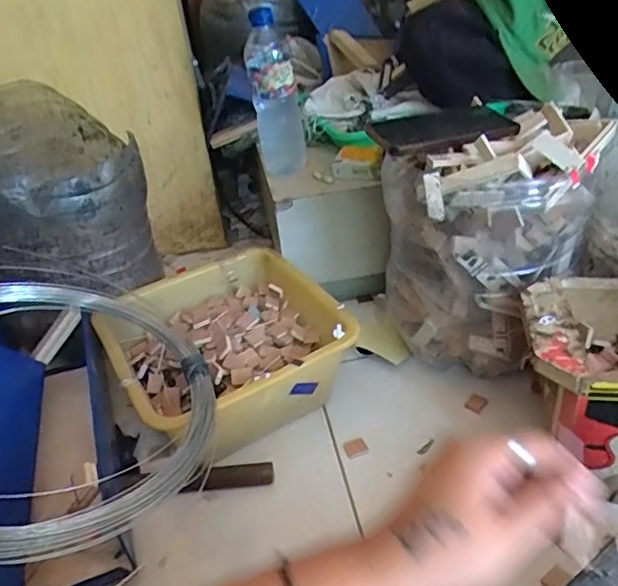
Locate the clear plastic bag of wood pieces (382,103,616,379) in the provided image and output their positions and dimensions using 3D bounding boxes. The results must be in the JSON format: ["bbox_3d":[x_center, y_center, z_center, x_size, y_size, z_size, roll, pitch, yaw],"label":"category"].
[{"bbox_3d":[0.226,-0.055,0.703,0.237,0.262,0.165,-8,35,-1],"label":"clear plastic bag of wood pieces"}]

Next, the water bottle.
[{"bbox_3d":[-0.049,-0.286,0.821,0.065,0.207,0.060,-12,35,-6],"label":"water bottle"}]

